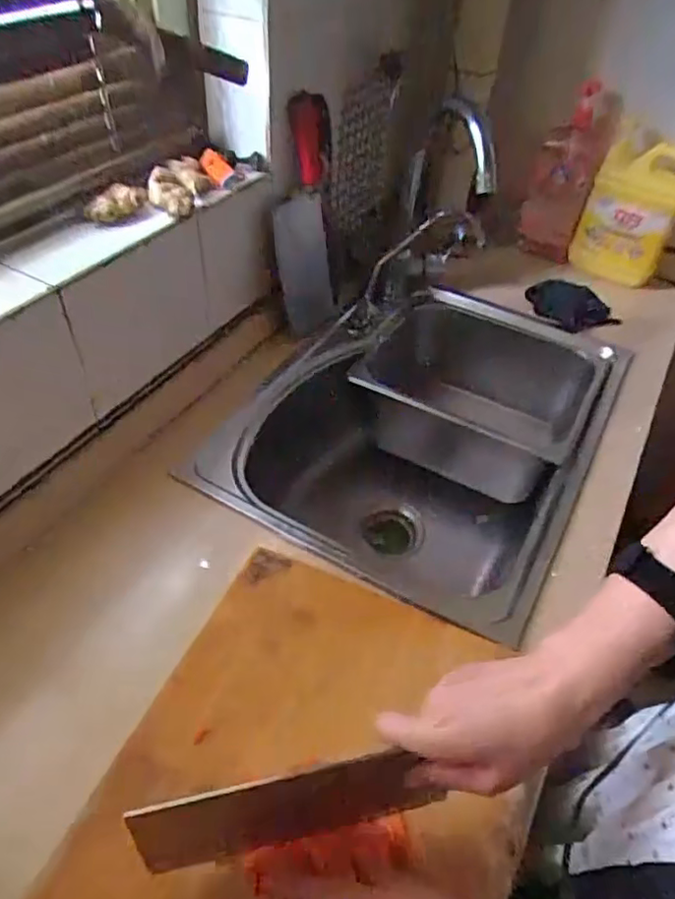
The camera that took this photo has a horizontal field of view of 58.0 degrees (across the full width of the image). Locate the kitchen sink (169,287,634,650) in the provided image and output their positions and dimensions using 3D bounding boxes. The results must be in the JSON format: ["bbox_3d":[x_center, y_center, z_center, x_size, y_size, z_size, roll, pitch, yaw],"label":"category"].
[{"bbox_3d":[0.122,0.015,0.892,0.423,0.237,0.569,24,49,19],"label":"kitchen sink"}]

